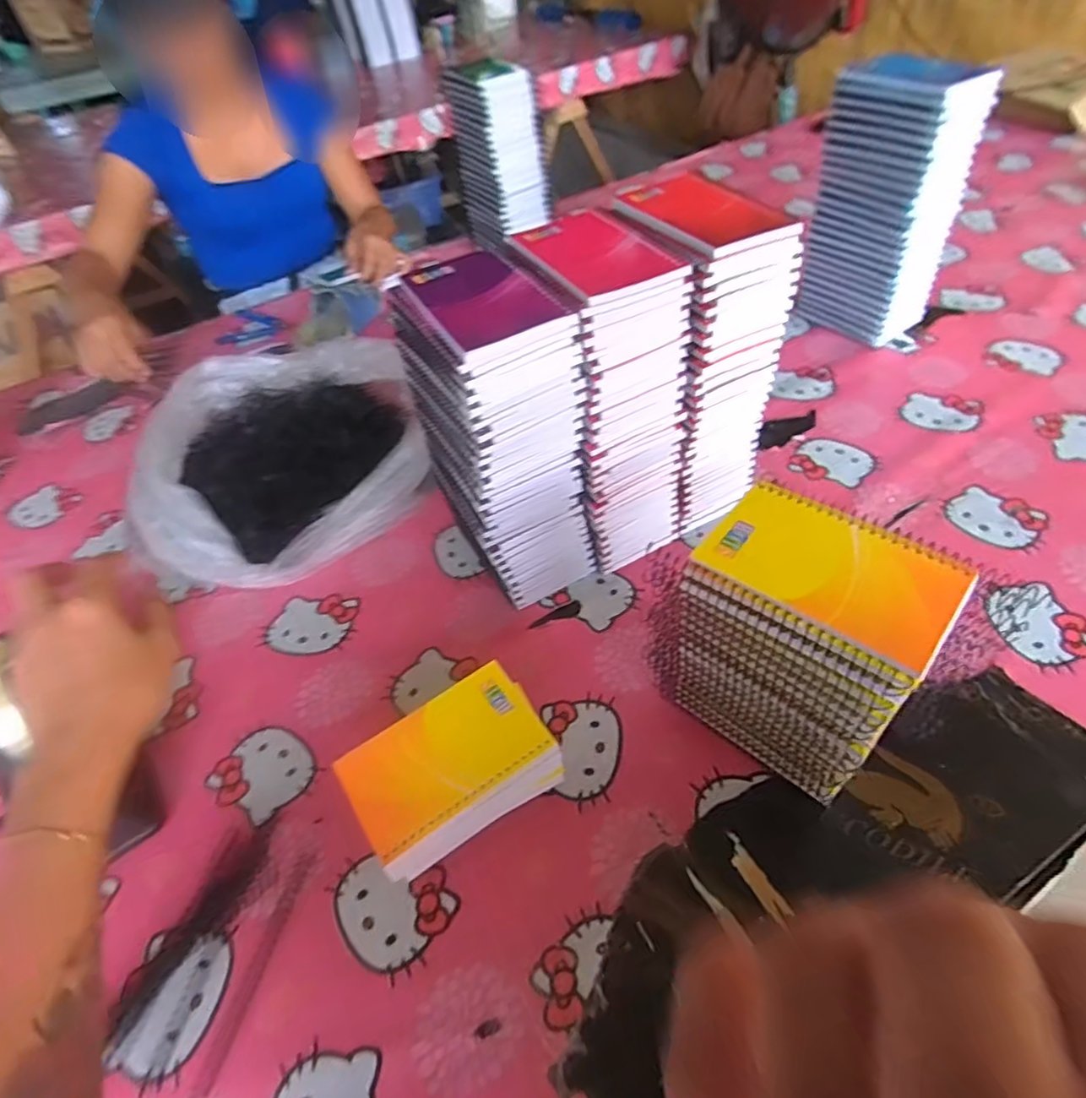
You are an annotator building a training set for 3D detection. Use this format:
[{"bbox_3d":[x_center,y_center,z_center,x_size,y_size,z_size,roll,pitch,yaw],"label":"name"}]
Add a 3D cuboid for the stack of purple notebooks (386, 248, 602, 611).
[{"bbox_3d":[-0.033,-0.079,0.534,0.099,0.284,0.121,-27,51,-17],"label":"stack of purple notebooks"}]

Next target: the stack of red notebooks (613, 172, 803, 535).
[{"bbox_3d":[0.134,-0.163,0.588,0.104,0.286,0.134,-22,50,-14],"label":"stack of red notebooks"}]

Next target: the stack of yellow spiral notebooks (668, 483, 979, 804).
[{"bbox_3d":[0.163,0.076,0.425,0.128,0.202,0.084,30,59,29],"label":"stack of yellow spiral notebooks"}]

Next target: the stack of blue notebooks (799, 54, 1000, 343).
[{"bbox_3d":[0.413,-0.407,0.773,0.097,0.289,0.142,-27,51,-17],"label":"stack of blue notebooks"}]

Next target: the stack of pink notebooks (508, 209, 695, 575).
[{"bbox_3d":[0.050,-0.122,0.565,0.099,0.287,0.128,-25,50,-16],"label":"stack of pink notebooks"}]

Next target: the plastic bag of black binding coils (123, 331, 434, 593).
[{"bbox_3d":[-0.276,-0.105,0.696,0.291,0.110,0.293,-12,48,-5],"label":"plastic bag of black binding coils"}]

